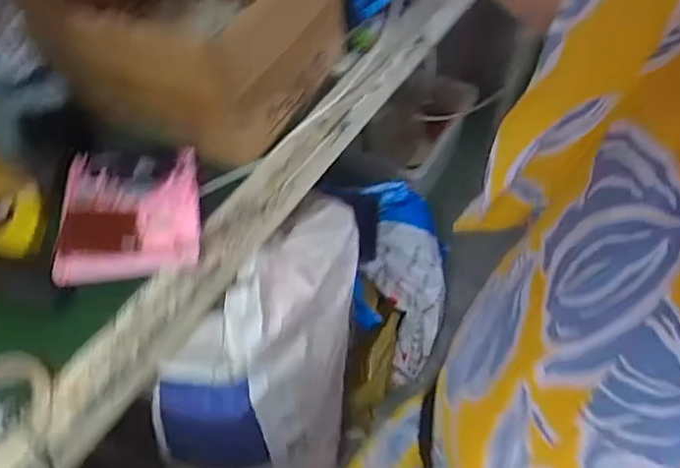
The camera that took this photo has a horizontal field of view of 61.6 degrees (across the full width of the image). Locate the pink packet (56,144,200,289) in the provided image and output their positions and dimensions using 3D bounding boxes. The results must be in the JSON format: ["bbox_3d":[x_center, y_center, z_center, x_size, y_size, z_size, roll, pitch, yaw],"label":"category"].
[{"bbox_3d":[-0.219,-0.025,0.595,0.137,0.042,0.169,-11,54,-4],"label":"pink packet"}]

